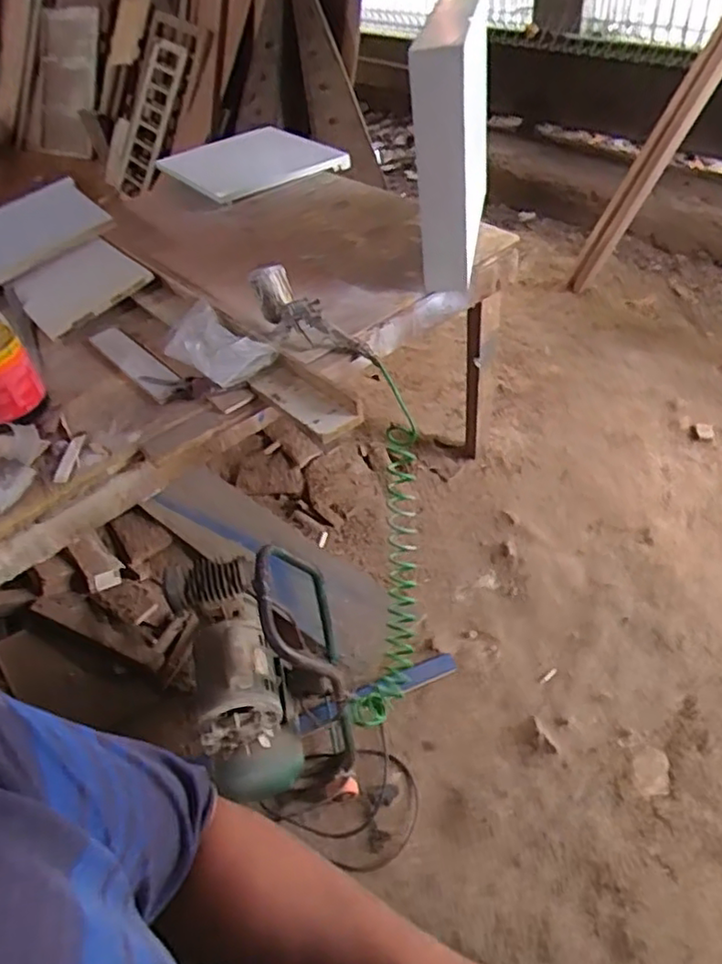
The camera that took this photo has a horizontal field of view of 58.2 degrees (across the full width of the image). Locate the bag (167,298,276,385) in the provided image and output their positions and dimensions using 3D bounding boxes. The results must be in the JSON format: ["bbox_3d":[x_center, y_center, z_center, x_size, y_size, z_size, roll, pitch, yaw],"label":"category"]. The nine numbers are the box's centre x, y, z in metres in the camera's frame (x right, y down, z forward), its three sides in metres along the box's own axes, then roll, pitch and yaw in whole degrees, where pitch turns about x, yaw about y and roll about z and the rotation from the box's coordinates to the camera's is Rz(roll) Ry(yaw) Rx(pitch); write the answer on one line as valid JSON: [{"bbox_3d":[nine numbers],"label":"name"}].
[{"bbox_3d":[-0.305,-0.284,1.323,0.134,0.065,0.296,-35,51,-25],"label":"bag"}]

